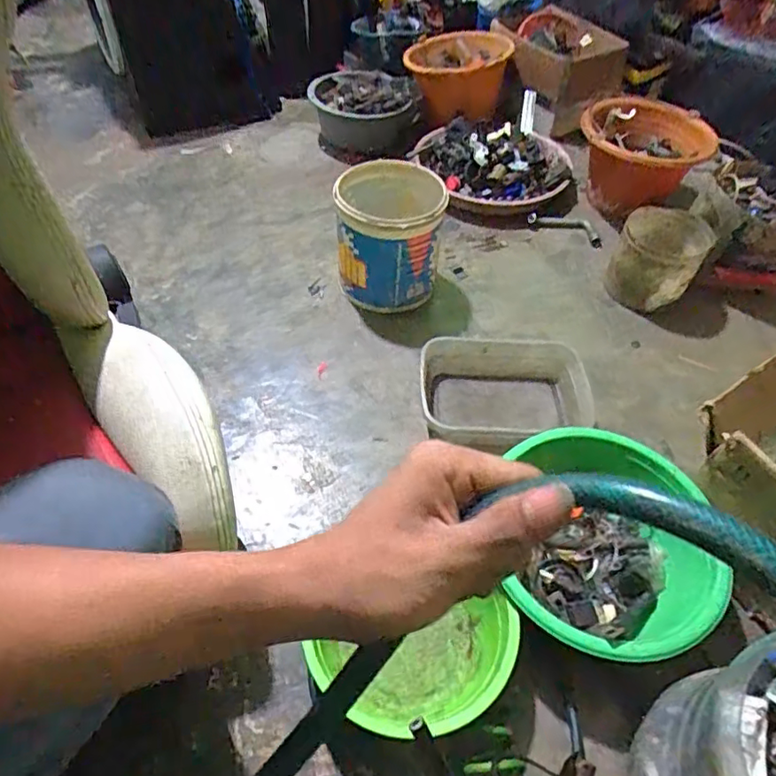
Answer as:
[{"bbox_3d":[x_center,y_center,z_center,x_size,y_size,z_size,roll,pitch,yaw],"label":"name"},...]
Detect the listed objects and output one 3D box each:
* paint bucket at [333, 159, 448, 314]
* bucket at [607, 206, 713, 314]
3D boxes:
[{"bbox_3d":[-0.001,-0.267,1.010,0.174,0.188,0.208,-4,51,-6],"label":"paint bucket"},{"bbox_3d":[0.473,-0.219,1.019,0.134,0.140,0.137,1,51,-2],"label":"bucket"}]

